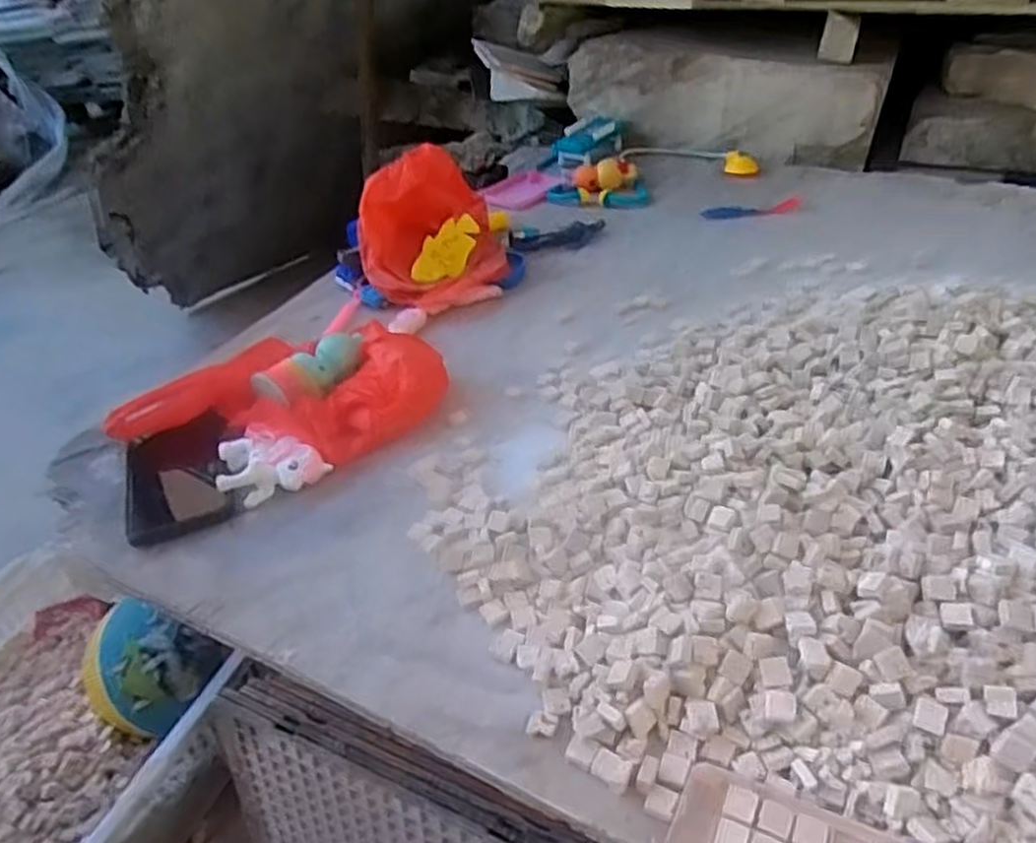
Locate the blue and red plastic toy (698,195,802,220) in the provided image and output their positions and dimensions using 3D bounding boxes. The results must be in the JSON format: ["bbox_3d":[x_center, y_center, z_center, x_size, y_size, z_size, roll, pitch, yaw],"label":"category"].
[{"bbox_3d":[0.301,-0.273,0.995,0.126,0.006,0.037,-5,37,2],"label":"blue and red plastic toy"}]

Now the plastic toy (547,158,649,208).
[{"bbox_3d":[0.112,-0.335,1.088,0.133,0.031,0.103,0,38,8],"label":"plastic toy"}]

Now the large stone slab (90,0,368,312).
[{"bbox_3d":[-0.546,-0.529,1.472,0.057,0.959,0.536,43,68,10],"label":"large stone slab"}]

